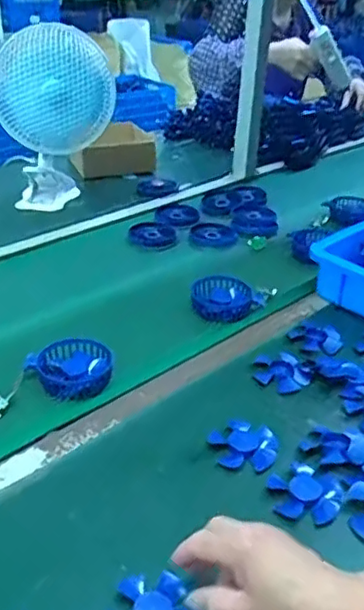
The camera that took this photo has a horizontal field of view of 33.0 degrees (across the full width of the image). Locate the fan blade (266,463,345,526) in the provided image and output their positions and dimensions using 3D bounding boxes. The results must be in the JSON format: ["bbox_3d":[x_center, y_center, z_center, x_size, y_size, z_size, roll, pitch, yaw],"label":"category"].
[{"bbox_3d":[0.121,0.180,0.603,0.071,0.013,0.069,13,32,16],"label":"fan blade"}]

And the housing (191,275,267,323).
[{"bbox_3d":[0.068,-0.011,0.896,0.104,0.025,0.095,3,30,1],"label":"housing"}]

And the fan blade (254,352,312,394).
[{"bbox_3d":[0.125,0.084,0.773,0.070,0.013,0.070,3,31,-1],"label":"fan blade"}]

